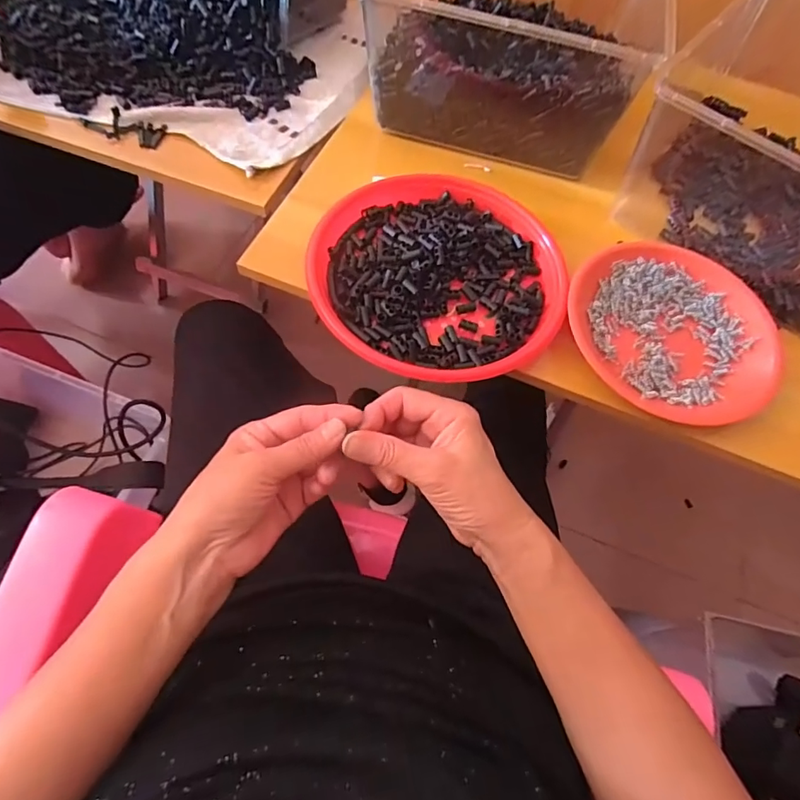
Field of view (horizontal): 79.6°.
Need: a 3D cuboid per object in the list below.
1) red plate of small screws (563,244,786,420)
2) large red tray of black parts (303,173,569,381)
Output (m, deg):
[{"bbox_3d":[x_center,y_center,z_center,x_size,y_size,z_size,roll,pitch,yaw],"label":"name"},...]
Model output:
[{"bbox_3d":[0.261,-0.070,0.460,0.191,0.030,0.186,1,64,-3],"label":"red plate of small screws"},{"bbox_3d":[0.034,-0.126,0.458,0.230,0.021,0.227,-6,64,-6],"label":"large red tray of black parts"}]

